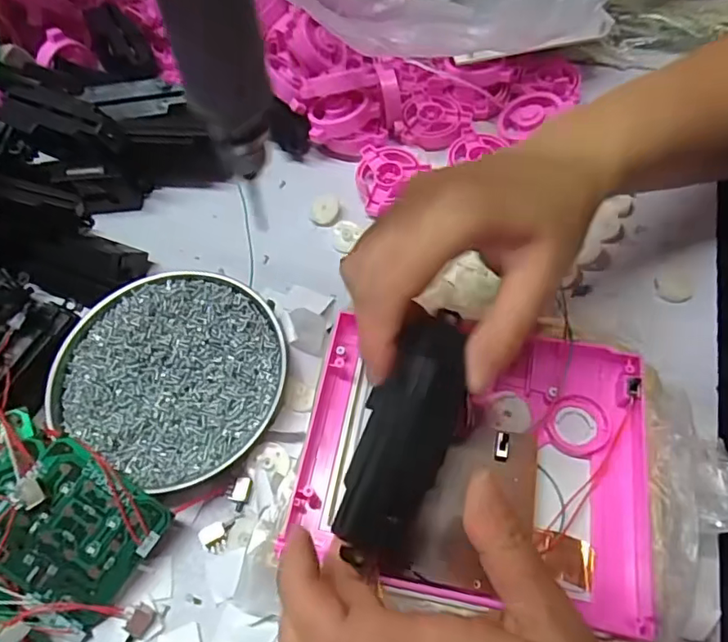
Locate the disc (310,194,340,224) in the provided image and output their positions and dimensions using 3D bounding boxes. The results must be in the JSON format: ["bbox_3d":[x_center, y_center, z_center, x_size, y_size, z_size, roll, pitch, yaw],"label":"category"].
[{"bbox_3d":[-0.028,-0.080,0.394,0.020,0.007,0.022,-1,61,2],"label":"disc"}]

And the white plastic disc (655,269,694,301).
[{"bbox_3d":[0.199,-0.024,0.348,0.023,0.004,0.025,-1,61,2],"label":"white plastic disc"}]

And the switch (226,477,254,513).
[{"bbox_3d":[-0.070,0.095,0.302,0.013,0.004,0.018,9,62,8],"label":"switch"}]

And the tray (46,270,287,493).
[{"bbox_3d":[-0.114,0.027,0.326,0.127,0.017,0.122,-1,61,2],"label":"tray"}]

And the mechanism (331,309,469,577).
[{"bbox_3d":[0.018,0.049,0.234,0.037,0.023,0.107,19,85,9],"label":"mechanism"}]

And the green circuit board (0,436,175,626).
[{"bbox_3d":[-0.143,0.104,0.273,0.070,0.005,0.066,33,78,-2],"label":"green circuit board"}]

